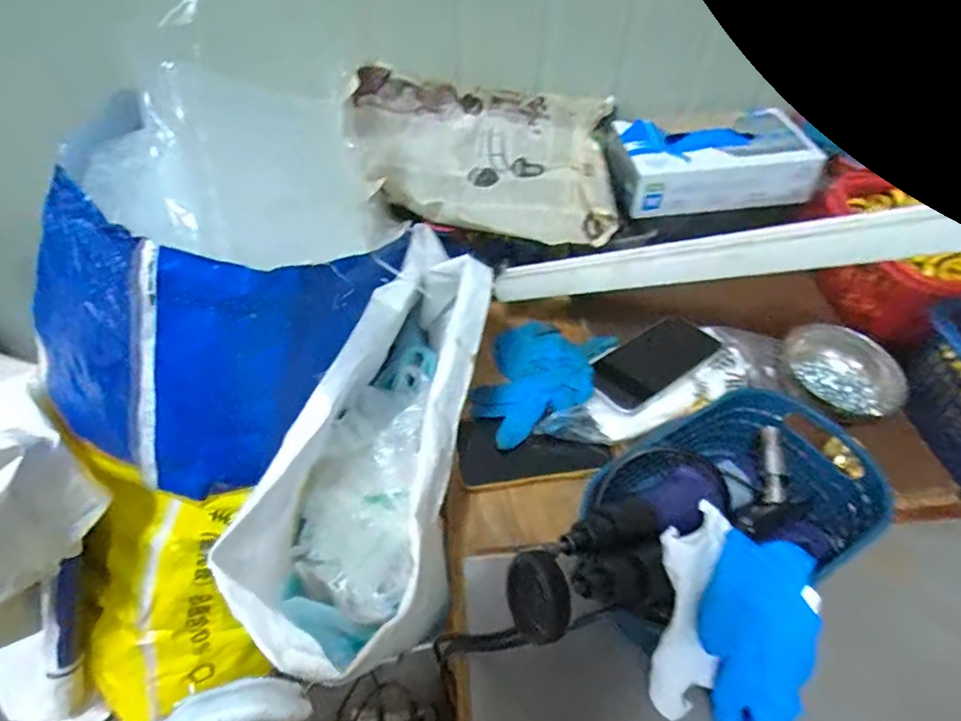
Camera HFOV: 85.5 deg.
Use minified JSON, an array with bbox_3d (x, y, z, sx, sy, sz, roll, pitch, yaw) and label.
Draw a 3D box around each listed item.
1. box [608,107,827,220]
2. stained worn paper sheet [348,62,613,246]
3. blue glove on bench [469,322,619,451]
[{"bbox_3d":[0.284,-0.248,0.648,0.227,0.070,0.124,-3,50,-5],"label":"box"},{"bbox_3d":[0.000,-0.250,0.613,0.309,0.109,0.212,5,50,2],"label":"stained worn paper sheet"},{"bbox_3d":[0.058,0.018,0.550,0.122,0.047,0.167,23,53,16],"label":"blue glove on bench"}]

